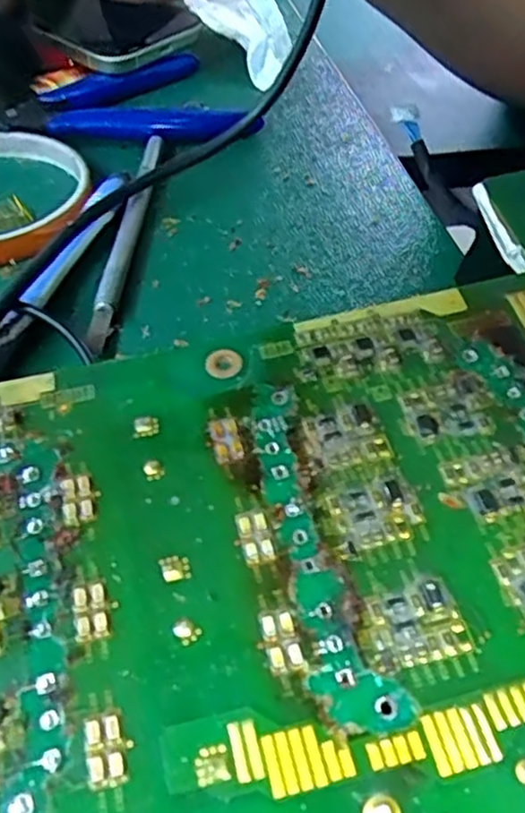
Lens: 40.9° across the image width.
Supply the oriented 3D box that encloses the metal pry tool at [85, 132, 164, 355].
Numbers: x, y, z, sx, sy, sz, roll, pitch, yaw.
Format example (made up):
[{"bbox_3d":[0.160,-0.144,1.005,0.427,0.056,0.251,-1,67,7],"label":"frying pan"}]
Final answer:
[{"bbox_3d":[-0.049,-0.064,0.258,0.008,0.010,0.120,4,47,1],"label":"metal pry tool"}]

